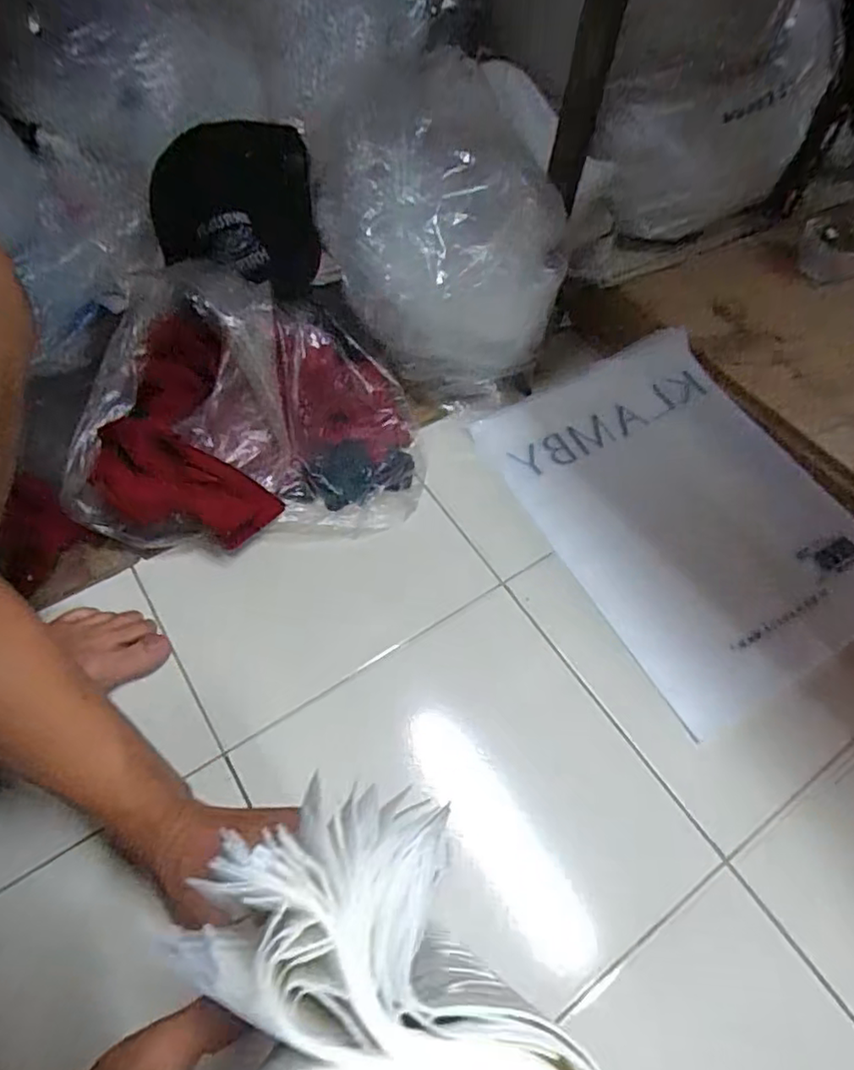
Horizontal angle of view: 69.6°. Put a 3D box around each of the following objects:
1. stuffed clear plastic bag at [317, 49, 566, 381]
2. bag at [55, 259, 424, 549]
[{"bbox_3d":[0.006,-0.311,0.655,0.190,0.202,0.228,-17,62,-13],"label":"stuffed clear plastic bag"},{"bbox_3d":[-0.182,-0.128,0.624,0.346,0.169,0.243,-4,60,-6],"label":"bag"}]

